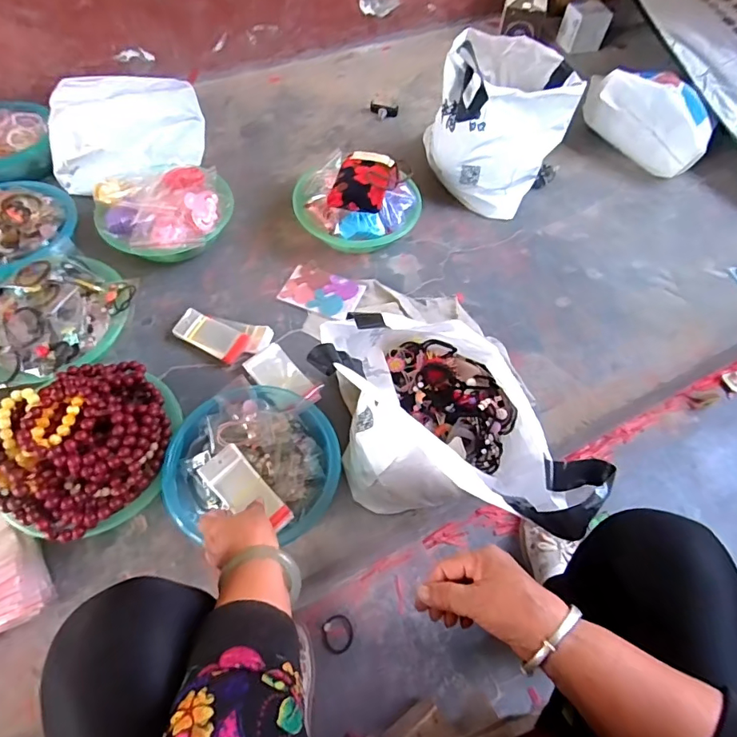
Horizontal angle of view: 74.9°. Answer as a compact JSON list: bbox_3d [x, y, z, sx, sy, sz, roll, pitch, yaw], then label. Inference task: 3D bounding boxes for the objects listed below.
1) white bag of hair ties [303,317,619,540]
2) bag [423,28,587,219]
[{"bbox_3d":[0.099,0.085,0.619,0.235,0.243,0.329,-25,64,-17],"label":"white bag of hair ties"},{"bbox_3d":[0.275,-0.515,0.984,0.238,0.241,0.295,27,62,12],"label":"bag"}]

